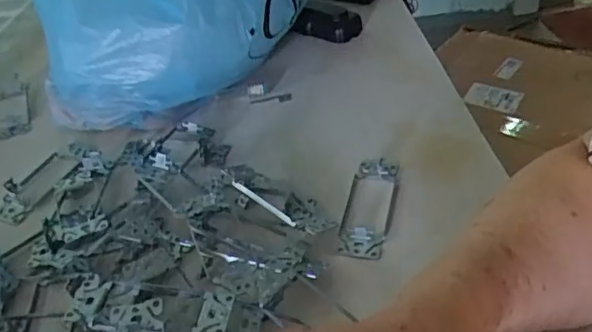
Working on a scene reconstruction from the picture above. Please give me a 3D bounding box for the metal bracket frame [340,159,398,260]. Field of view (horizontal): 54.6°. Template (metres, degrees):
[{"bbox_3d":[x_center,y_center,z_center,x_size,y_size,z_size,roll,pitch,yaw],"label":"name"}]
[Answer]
[{"bbox_3d":[0.059,0.029,0.460,0.039,0.014,0.105,8,42,15],"label":"metal bracket frame"}]

